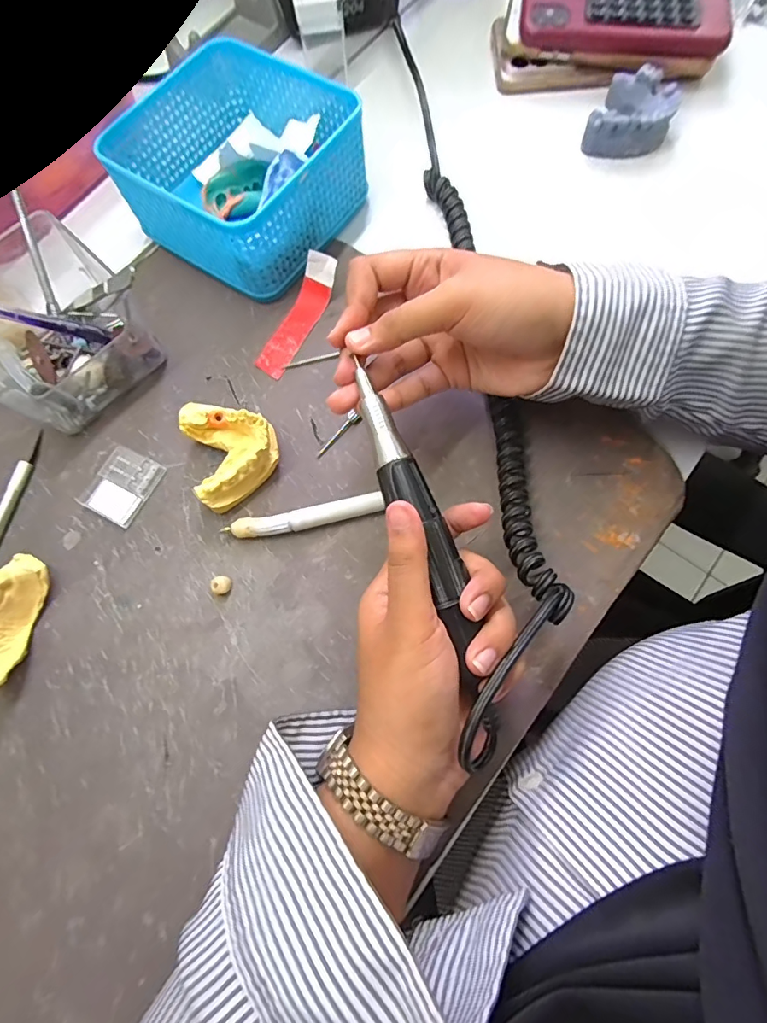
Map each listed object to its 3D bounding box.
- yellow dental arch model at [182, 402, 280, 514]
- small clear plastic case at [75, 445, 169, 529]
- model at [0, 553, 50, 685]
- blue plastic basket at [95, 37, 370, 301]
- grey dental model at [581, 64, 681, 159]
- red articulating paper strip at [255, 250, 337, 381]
[{"bbox_3d":[-0.096,-0.037,0.288,0.056,0.026,0.061,-1,74,2],"label":"yellow dental arch model"},{"bbox_3d":[-0.161,-0.016,0.295,0.034,0.007,0.043,28,77,9],"label":"small clear plastic case"},{"bbox_3d":[-0.208,0.059,0.265,0.025,0.026,0.068,8,75,4],"label":"model"},{"bbox_3d":[-0.096,-0.233,0.328,0.132,0.059,0.132,33,78,10],"label":"blue plastic basket"},{"bbox_3d":[0.183,-0.290,0.348,0.052,0.023,0.062,25,77,8],"label":"grey dental model"},{"bbox_3d":[-0.058,-0.130,0.315,0.021,0.024,0.082,28,77,9],"label":"red articulating paper strip"}]

